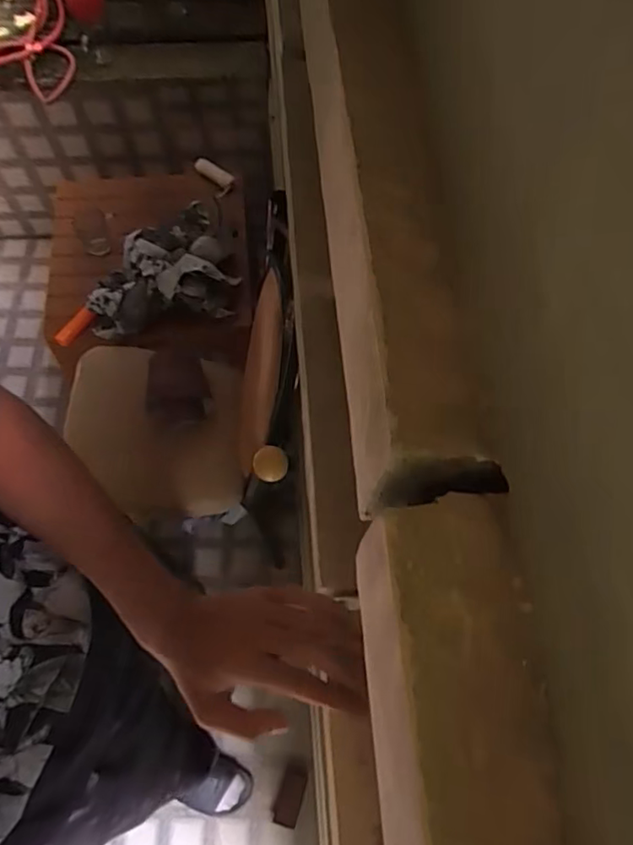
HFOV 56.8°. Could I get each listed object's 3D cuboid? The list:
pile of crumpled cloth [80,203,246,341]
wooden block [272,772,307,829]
[{"bbox_3d":[-0.339,-0.341,1.256,0.317,0.092,0.263,-15,67,-7],"label":"pile of crumpled cloth"},{"bbox_3d":[-0.060,0.851,1.325,0.053,0.020,0.104,15,67,6],"label":"wooden block"}]

